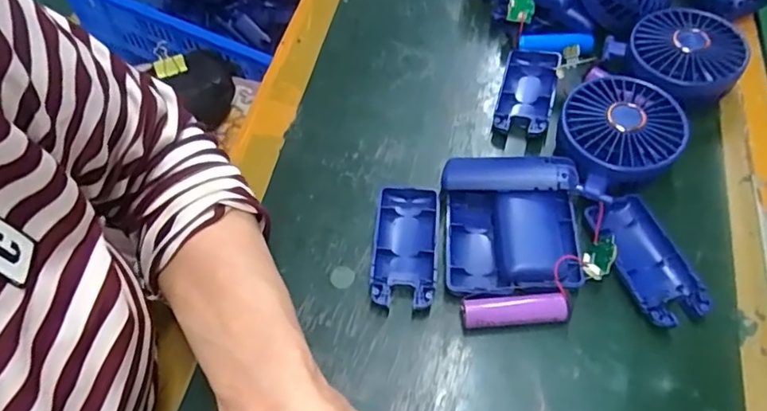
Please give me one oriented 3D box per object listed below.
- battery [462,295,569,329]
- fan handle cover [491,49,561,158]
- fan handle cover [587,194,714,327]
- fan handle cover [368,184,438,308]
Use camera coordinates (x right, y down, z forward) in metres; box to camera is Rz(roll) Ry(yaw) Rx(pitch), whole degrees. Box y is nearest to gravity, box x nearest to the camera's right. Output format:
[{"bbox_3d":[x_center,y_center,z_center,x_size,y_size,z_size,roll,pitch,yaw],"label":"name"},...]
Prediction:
[{"bbox_3d":[0.085,0.070,0.352,0.066,0.016,0.017,-3,57,3],"label":"battery"},{"bbox_3d":[0.118,-0.091,0.449,0.043,0.014,0.095,12,58,12],"label":"fan handle cover"},{"bbox_3d":[0.176,0.035,0.366,0.050,0.016,0.092,-19,57,-8],"label":"fan handle cover"},{"bbox_3d":[0.016,0.029,0.385,0.044,0.014,0.091,2,57,6],"label":"fan handle cover"}]

